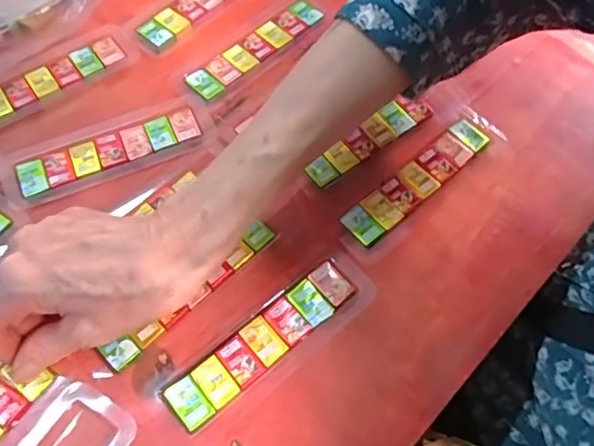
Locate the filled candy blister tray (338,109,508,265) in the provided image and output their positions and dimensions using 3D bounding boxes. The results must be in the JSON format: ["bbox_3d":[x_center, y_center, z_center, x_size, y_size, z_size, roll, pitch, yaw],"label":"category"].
[{"bbox_3d":[0.081,-0.027,0.359,0.136,0.007,0.034,-39,71,-18],"label":"filled candy blister tray"}]

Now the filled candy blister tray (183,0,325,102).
[{"bbox_3d":[-0.030,-0.130,0.411,0.118,0.005,0.028,-41,72,-19],"label":"filled candy blister tray"}]

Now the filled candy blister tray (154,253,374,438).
[{"bbox_3d":[-0.015,0.064,0.312,0.131,0.008,0.037,-33,69,-16],"label":"filled candy blister tray"}]

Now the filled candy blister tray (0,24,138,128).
[{"bbox_3d":[-0.180,-0.100,0.392,0.136,0.005,0.041,-34,69,-17],"label":"filled candy blister tray"}]

